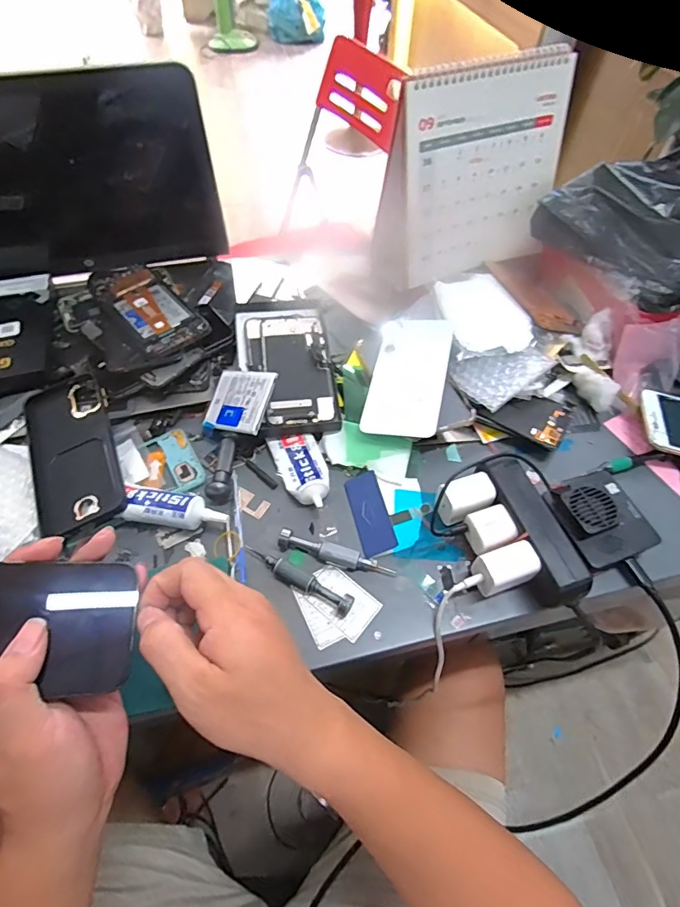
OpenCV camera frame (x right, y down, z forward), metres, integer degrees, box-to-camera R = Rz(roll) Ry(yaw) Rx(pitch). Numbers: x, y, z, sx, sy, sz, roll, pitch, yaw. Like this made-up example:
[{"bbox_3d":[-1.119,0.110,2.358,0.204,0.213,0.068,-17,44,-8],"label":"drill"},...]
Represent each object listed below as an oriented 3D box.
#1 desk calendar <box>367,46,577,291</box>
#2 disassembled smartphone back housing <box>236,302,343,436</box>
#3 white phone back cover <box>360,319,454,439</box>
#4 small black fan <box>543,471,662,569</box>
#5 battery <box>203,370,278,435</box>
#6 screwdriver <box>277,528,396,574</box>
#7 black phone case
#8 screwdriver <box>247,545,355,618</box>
[{"bbox_3d":[0.154,-0.311,0.531,0.220,0.201,0.080,-19,58,-13],"label":"desk calendar"},{"bbox_3d":[-0.060,-0.106,0.512,0.100,0.017,0.184,-7,56,-5],"label":"disassembled smartphone back housing"},{"bbox_3d":[0.073,-0.084,0.491,0.077,0.005,0.152,4,59,17],"label":"white phone back cover"},{"bbox_3d":[0.229,0.051,0.404,0.071,0.020,0.079,-17,58,-11],"label":"small black fan"},{"bbox_3d":[-0.101,-0.052,0.465,0.075,0.005,0.066,5,73,30],"label":"battery"},{"bbox_3d":[-0.005,0.090,0.410,0.103,0.017,0.015,16,57,10],"label":"screwdriver"},{"bbox_3d":[-0.257,-0.003,0.444,0.080,0.009,0.171,-23,64,-6],"label":"black phone case"},{"bbox_3d":[-0.038,0.108,0.399,0.104,0.017,0.016,24,59,15],"label":"screwdriver"}]

